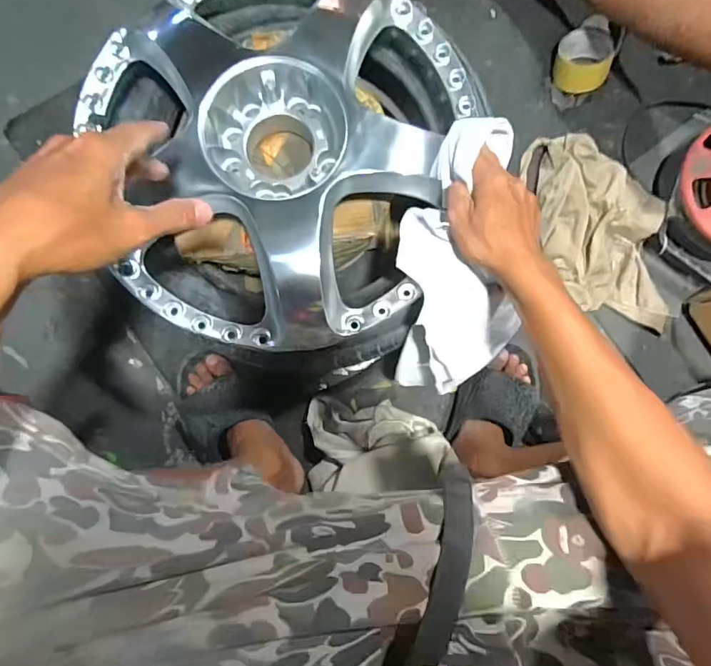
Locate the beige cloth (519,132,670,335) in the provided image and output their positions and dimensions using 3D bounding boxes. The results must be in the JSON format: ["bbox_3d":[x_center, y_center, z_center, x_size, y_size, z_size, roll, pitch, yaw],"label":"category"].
[{"bbox_3d":[0.382,-0.159,0.737,0.181,0.057,0.324,-10,86,-4],"label":"beige cloth"}]

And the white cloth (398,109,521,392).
[{"bbox_3d":[0.112,-0.078,0.507,0.130,0.055,0.285,-1,104,-1],"label":"white cloth"}]

